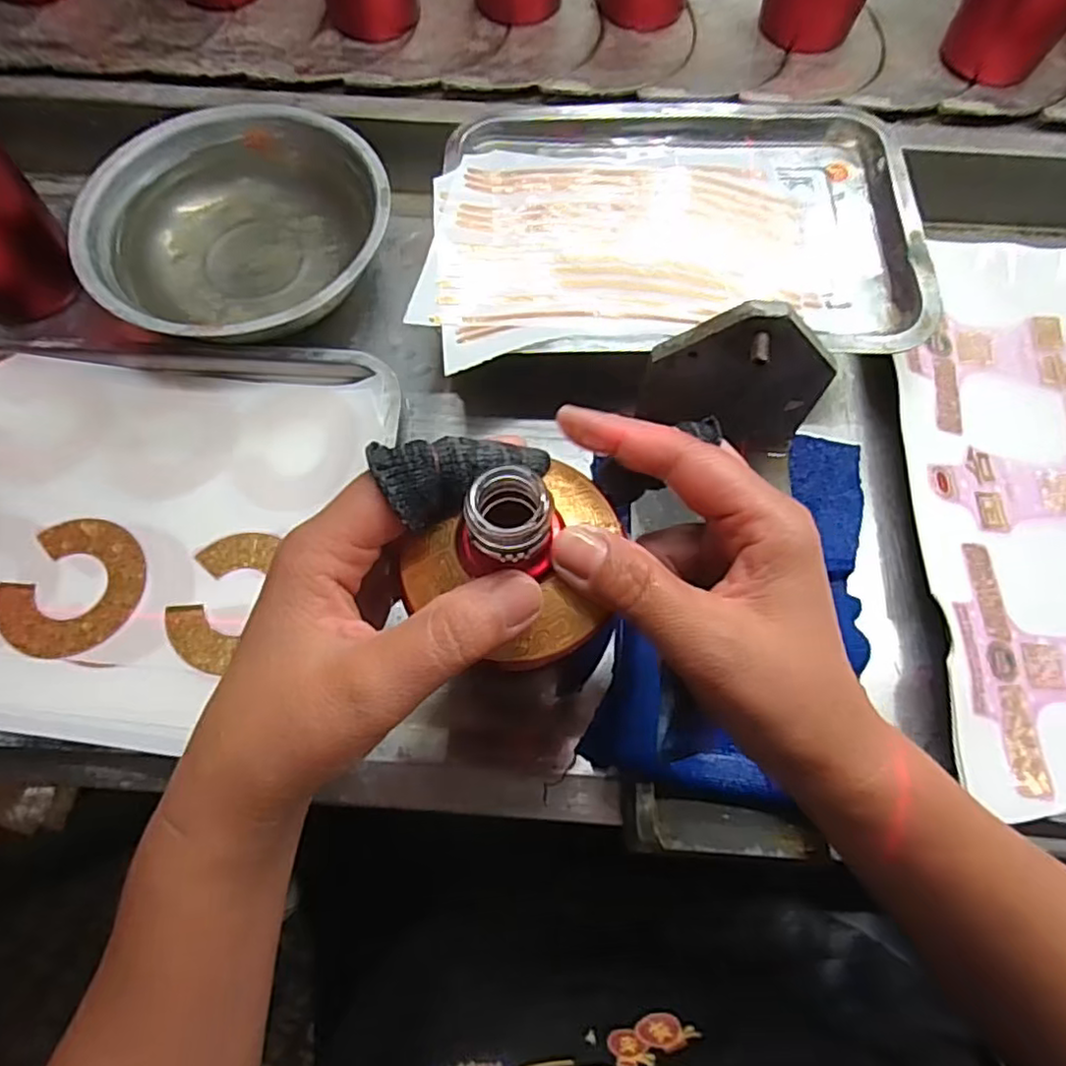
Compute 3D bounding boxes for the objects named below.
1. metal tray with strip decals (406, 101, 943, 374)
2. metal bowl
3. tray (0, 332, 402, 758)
[{"bbox_3d":[0.088,-0.202,0.426,0.305,0.018,0.210,-1,67,-1],"label":"metal tray with strip decals"},{"bbox_3d":[-0.200,-0.209,0.447,0.192,0.047,0.196,0,72,-1],"label":"metal bowl"},{"bbox_3d":[-0.268,-0.010,0.394,0.327,0.027,0.255,5,72,1],"label":"tray"}]

